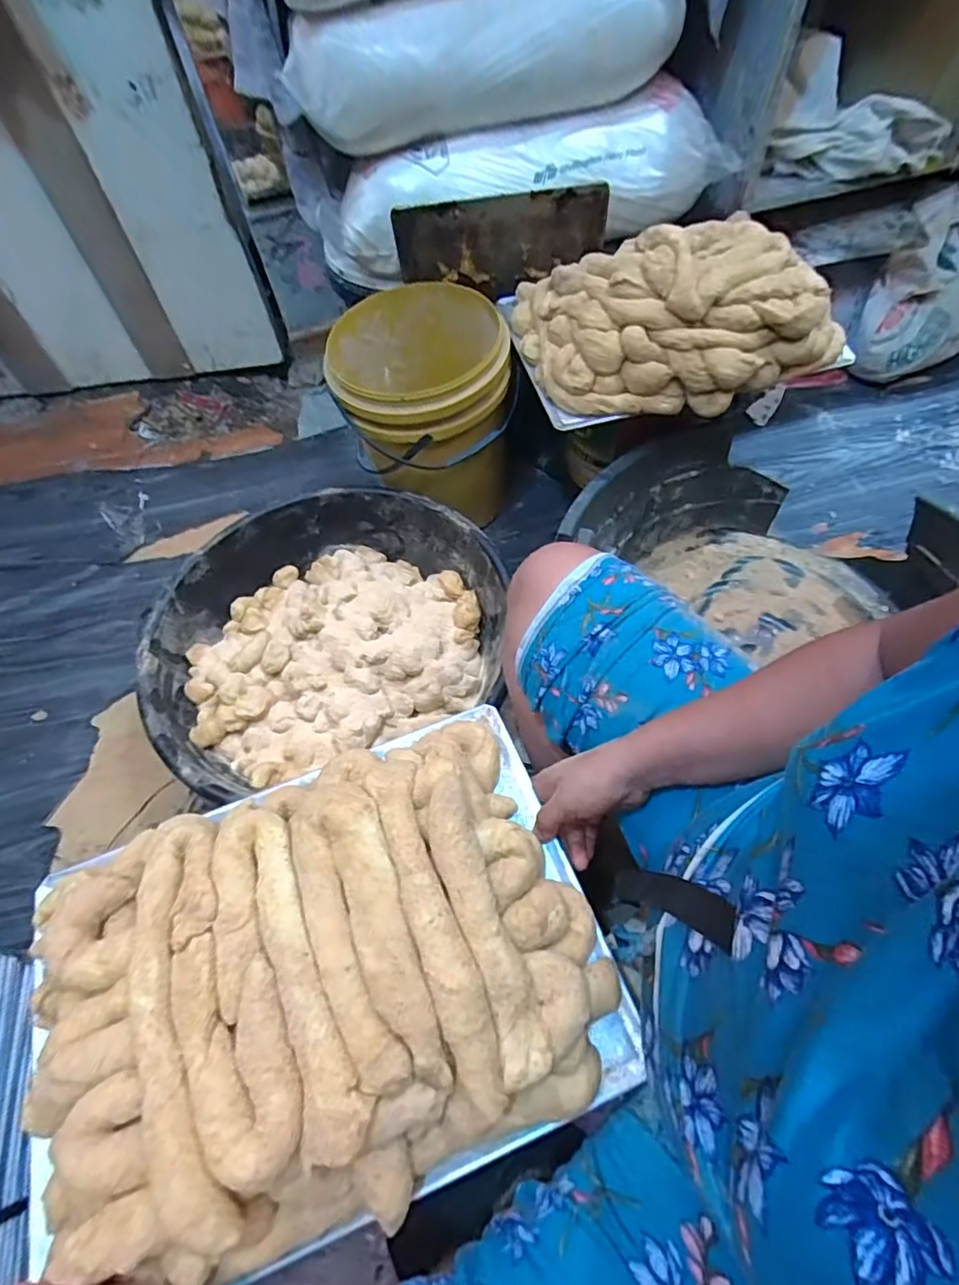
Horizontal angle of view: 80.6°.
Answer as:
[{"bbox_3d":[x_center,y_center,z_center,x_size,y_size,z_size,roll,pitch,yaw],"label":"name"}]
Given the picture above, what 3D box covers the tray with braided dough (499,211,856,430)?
[{"bbox_3d":[0.277,-0.493,0.813,0.424,0.156,0.325,-8,58,-3],"label":"tray with braided dough"}]

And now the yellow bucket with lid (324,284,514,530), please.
[{"bbox_3d":[-0.091,-0.397,1.017,0.291,0.333,0.311,-11,58,-4],"label":"yellow bucket with lid"}]

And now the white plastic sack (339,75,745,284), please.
[{"bbox_3d":[0.074,-0.729,0.919,0.625,0.185,0.123,-7,58,-2],"label":"white plastic sack"}]

